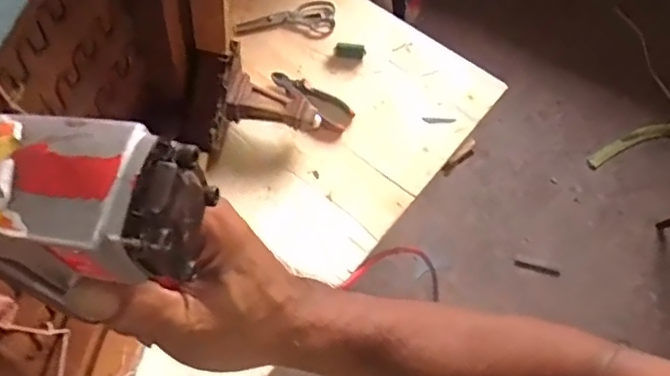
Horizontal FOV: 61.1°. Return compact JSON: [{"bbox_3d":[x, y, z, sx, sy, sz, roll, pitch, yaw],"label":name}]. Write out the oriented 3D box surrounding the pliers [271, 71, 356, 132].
[{"bbox_3d":[-0.050,-0.167,1.043,0.179,0.032,0.052,33,69,15],"label":"pliers"}]

